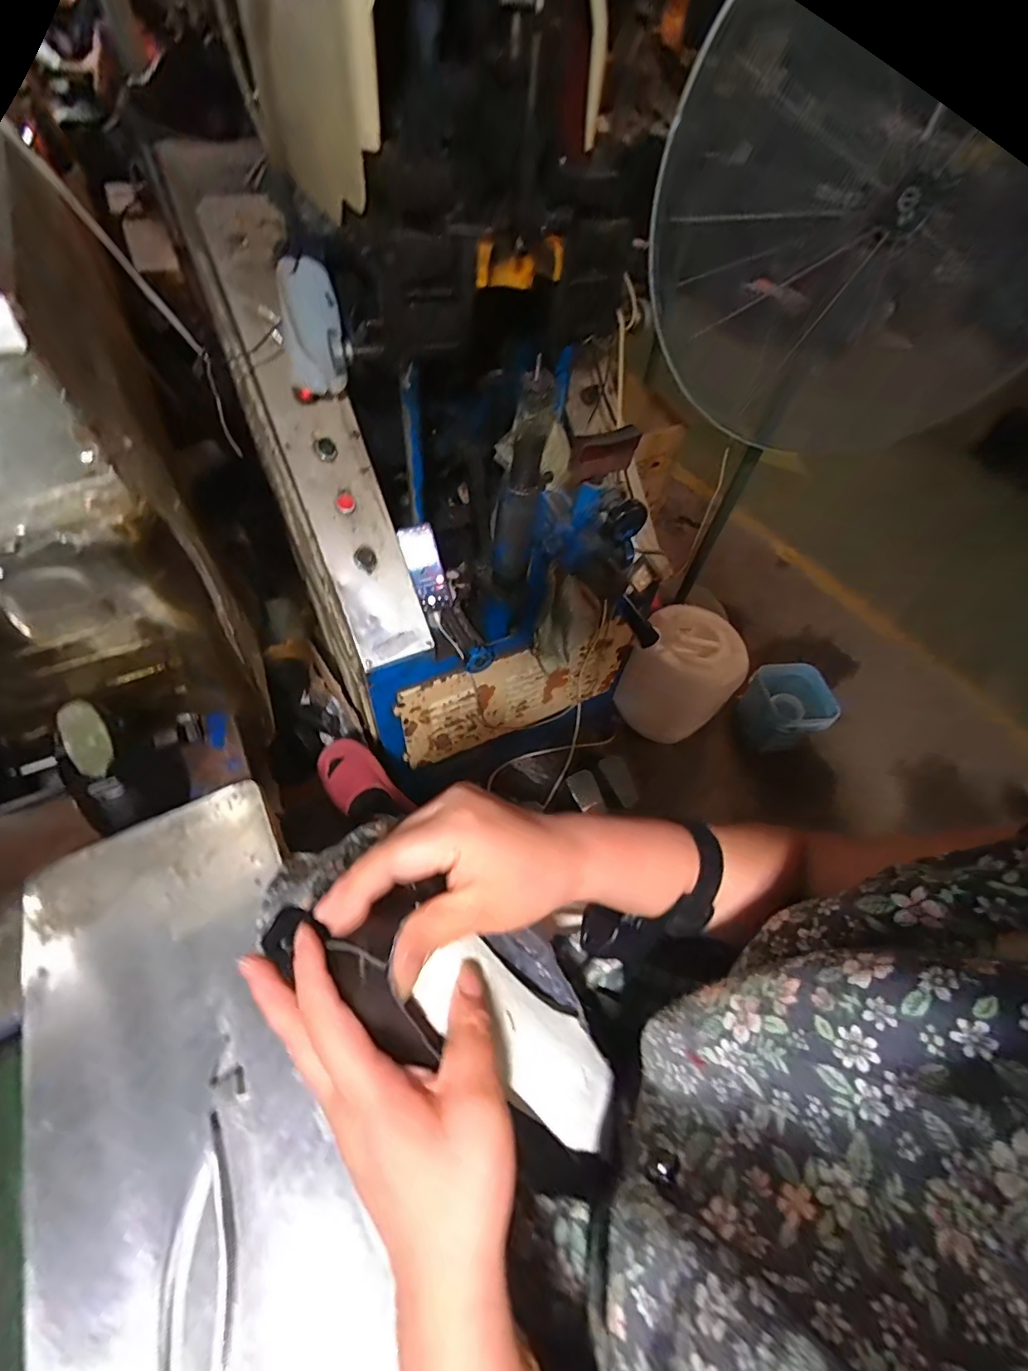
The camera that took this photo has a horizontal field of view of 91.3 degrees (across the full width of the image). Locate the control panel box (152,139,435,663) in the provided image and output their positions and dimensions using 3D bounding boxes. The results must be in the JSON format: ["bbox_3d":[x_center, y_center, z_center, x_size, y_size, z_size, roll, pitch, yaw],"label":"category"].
[{"bbox_3d":[-0.330,-0.411,0.805,0.147,0.113,0.785,-24,100,-21],"label":"control panel box"}]

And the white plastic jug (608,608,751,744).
[{"bbox_3d":[0.488,-0.031,1.494,0.302,0.297,0.264,23,55,12],"label":"white plastic jug"}]

